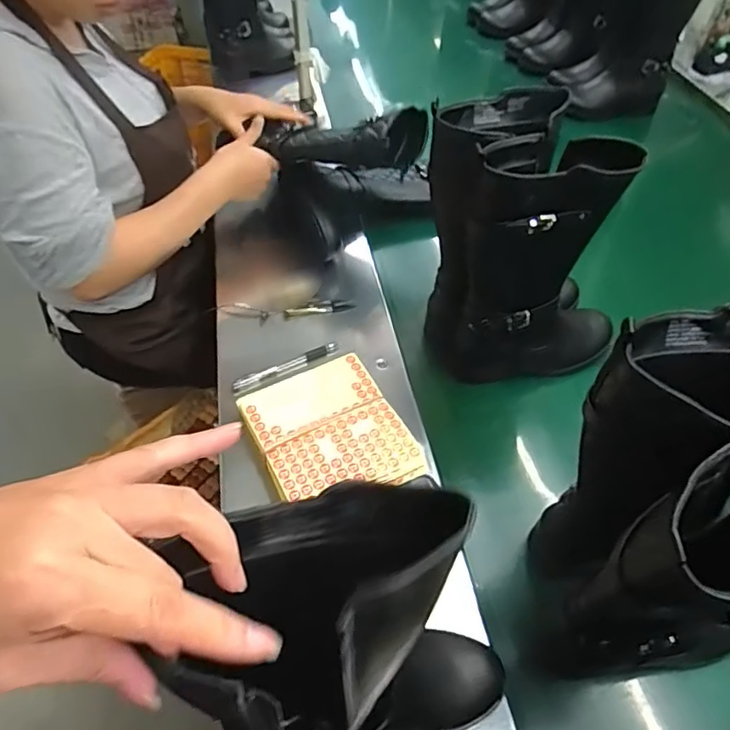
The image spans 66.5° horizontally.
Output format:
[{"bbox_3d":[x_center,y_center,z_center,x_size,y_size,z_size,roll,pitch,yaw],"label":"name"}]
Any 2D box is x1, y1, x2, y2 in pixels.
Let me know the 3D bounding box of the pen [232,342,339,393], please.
[{"bbox_3d":[-0.102,0.001,0.730,0.149,0.015,0.014,-23,53,-17],"label":"pen"}]

